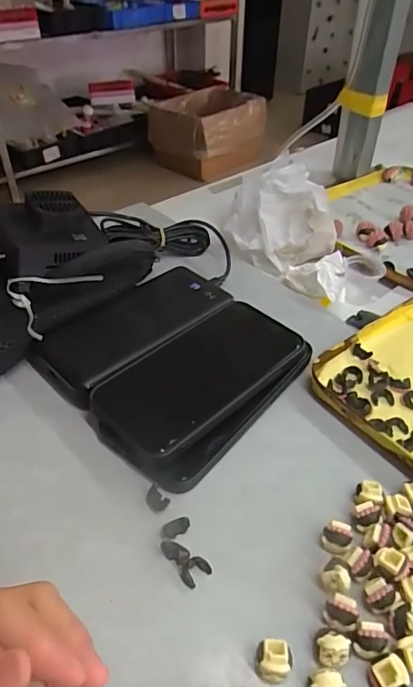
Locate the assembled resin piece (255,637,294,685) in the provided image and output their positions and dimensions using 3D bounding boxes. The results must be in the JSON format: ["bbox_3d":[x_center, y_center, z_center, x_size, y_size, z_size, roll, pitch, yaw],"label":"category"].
[{"bbox_3d":[0.032,0.150,0.228,0.017,0.014,0.015,16,44,17],"label":"assembled resin piece"}]

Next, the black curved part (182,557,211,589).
[{"bbox_3d":[-0.006,0.124,0.262,0.015,0.006,0.012,-28,49,-29],"label":"black curved part"}]

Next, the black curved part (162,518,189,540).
[{"bbox_3d":[-0.017,0.106,0.280,0.015,0.004,0.009,-16,44,-19],"label":"black curved part"}]

